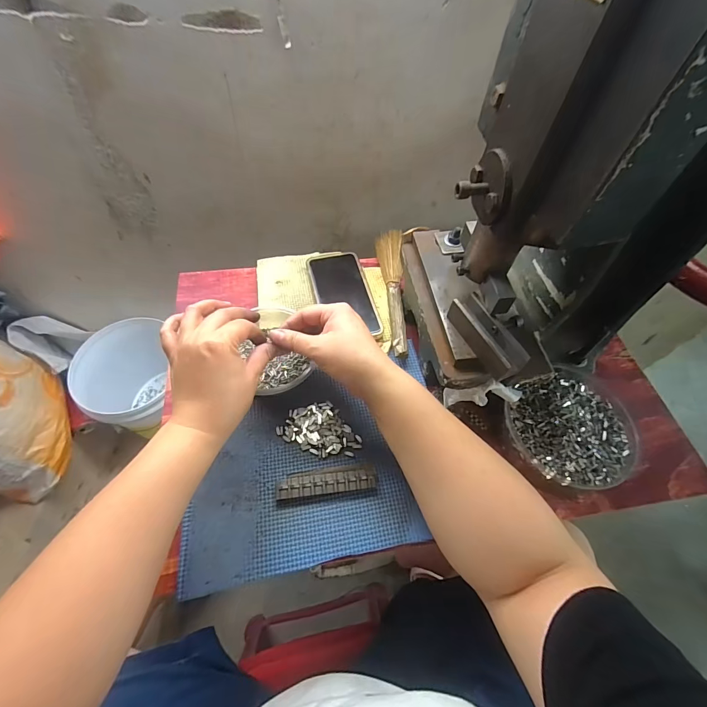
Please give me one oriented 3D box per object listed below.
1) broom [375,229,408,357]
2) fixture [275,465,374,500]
[{"bbox_3d":[0.054,-0.093,0.499,0.035,0.021,0.231,2,58,-2],"label":"broom"},{"bbox_3d":[-0.027,0.131,0.365,0.098,0.012,0.027,-4,58,-6],"label":"fixture"}]

